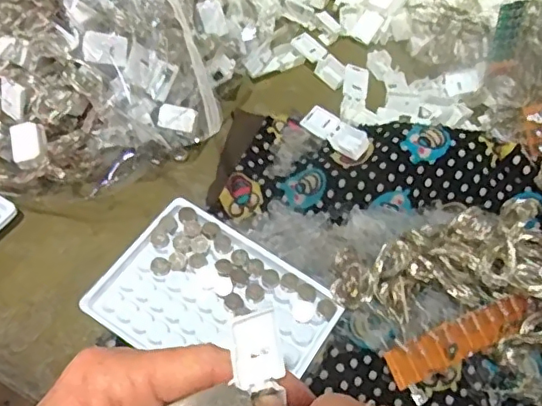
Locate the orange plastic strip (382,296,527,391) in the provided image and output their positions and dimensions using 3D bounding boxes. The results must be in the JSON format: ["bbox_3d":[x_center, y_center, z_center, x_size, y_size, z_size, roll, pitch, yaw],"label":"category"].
[{"bbox_3d":[0.113,0.079,0.336,0.095,0.008,0.023,-19,88,-18],"label":"orange plastic strip"}]

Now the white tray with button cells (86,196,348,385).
[{"bbox_3d":[-0.032,0.060,0.344,0.129,0.013,0.093,30,58,15],"label":"white tray with button cells"}]

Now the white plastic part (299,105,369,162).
[{"bbox_3d":[0.046,-0.053,0.417,0.021,0.006,0.057,-46,54,-4],"label":"white plastic part"}]

